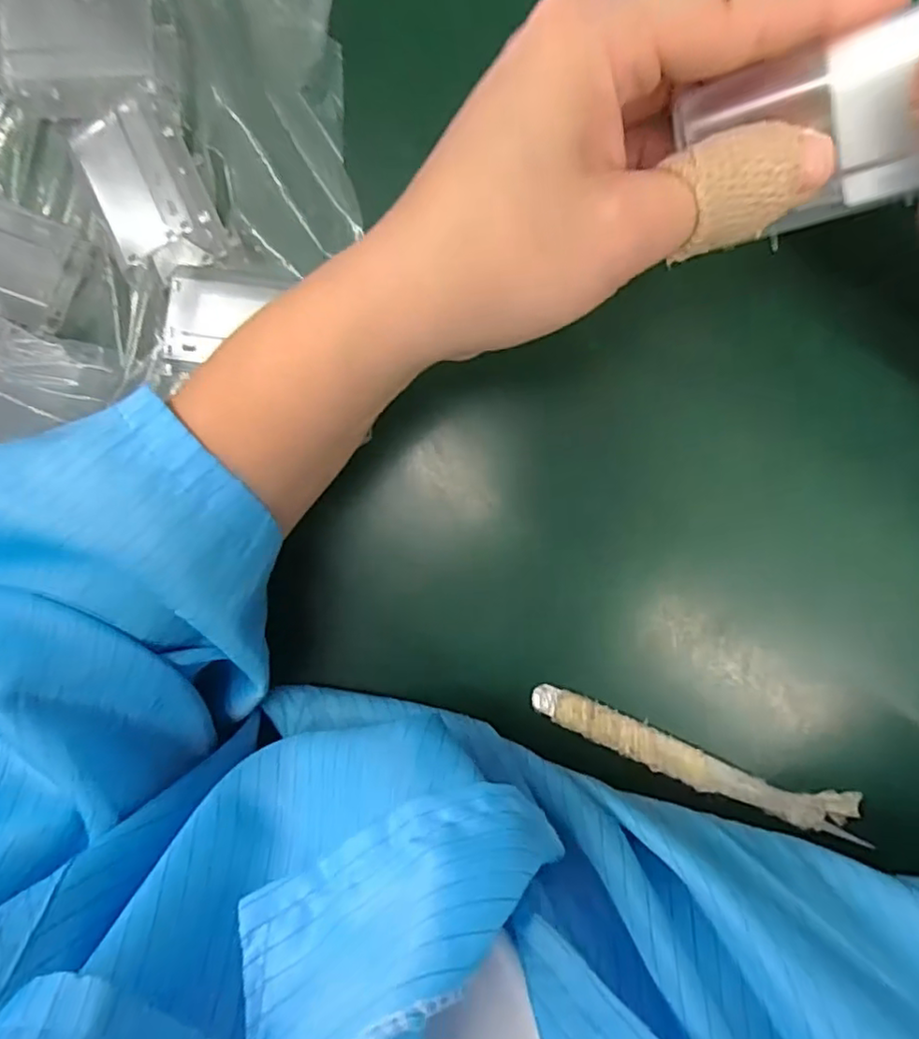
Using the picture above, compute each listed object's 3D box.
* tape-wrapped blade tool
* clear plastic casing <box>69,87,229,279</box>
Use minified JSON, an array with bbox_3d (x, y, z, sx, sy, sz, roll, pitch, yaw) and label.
[{"bbox_3d":[0.088,0.091,0.234,0.125,0.007,0.017,19,94,5],"label":"tape-wrapped blade tool"},{"bbox_3d":[-0.114,-0.120,0.227,0.037,0.025,0.054,-24,89,7],"label":"clear plastic casing"}]

